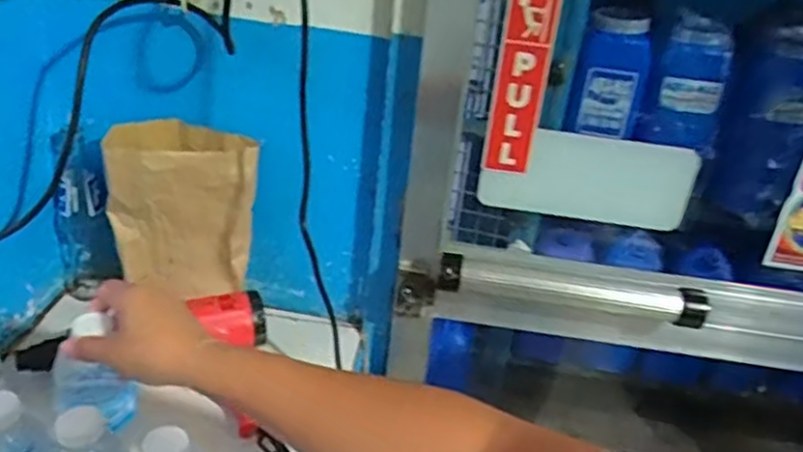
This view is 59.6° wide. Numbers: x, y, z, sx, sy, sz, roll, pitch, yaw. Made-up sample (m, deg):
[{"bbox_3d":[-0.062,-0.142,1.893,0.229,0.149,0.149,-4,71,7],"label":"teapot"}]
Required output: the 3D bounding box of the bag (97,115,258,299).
[{"bbox_3d":[-0.262,-0.014,0.848,0.169,0.204,0.066,5,29,-4],"label":"bag"}]

